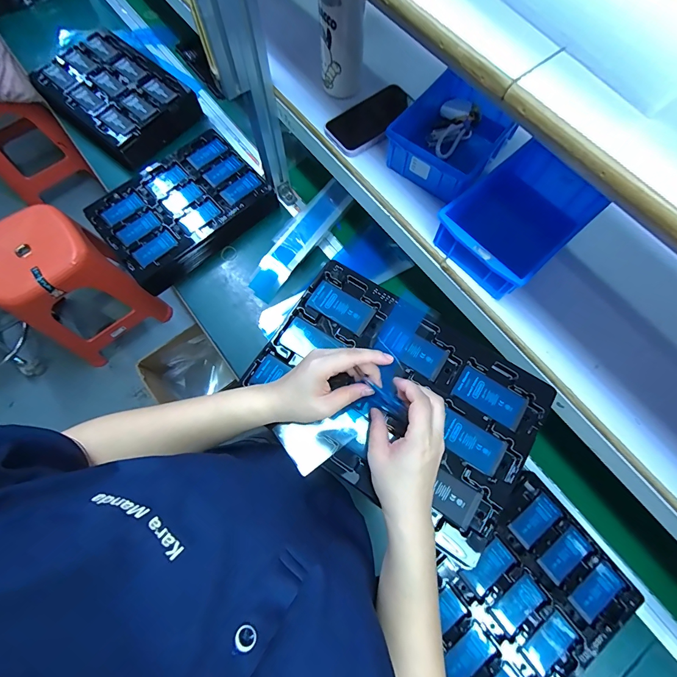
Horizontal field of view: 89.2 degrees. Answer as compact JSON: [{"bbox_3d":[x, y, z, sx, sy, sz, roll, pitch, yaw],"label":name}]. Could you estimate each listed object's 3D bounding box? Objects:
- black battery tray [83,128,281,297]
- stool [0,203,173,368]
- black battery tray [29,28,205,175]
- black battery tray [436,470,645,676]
[{"bbox_3d":[-0.334,-0.280,0.745,0.332,0.065,0.239,-40,77,-12],"label":"black battery tray"},{"bbox_3d":[-0.939,-0.176,1.228,0.354,0.430,0.352,39,76,11],"label":"stool"},{"bbox_3d":[-0.536,-0.579,0.836,0.328,0.081,0.236,38,75,11],"label":"black battery tray"},{"bbox_3d":[0.273,0.411,0.527,0.328,0.033,0.218,-41,77,-13],"label":"black battery tray"}]

